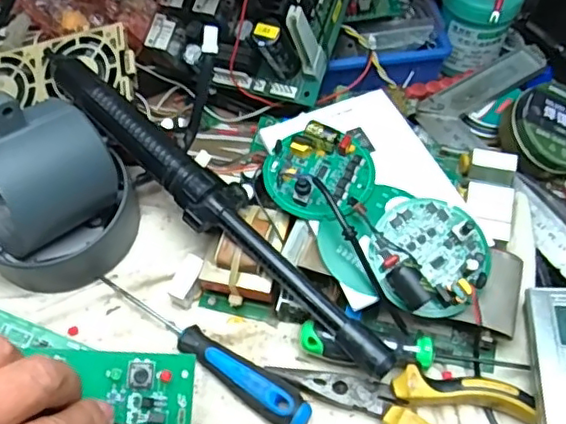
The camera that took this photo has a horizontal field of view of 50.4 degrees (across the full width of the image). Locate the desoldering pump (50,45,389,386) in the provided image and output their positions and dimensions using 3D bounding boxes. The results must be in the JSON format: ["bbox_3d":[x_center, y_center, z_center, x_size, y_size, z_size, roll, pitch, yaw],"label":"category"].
[{"bbox_3d":[-0.049,-0.011,0.375,0.299,0.031,0.035,37,65,21],"label":"desoldering pump"}]

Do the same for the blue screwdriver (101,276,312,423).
[{"bbox_3d":[-0.051,0.084,0.373,0.156,0.018,0.021,30,62,18],"label":"blue screwdriver"}]

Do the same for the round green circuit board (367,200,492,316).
[{"bbox_3d":[0.088,0.025,0.358,0.068,0.019,0.068,0,57,0],"label":"round green circuit board"}]

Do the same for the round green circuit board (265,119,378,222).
[{"bbox_3d":[0.023,-0.026,0.385,0.069,0.021,0.061,8,58,5],"label":"round green circuit board"}]

